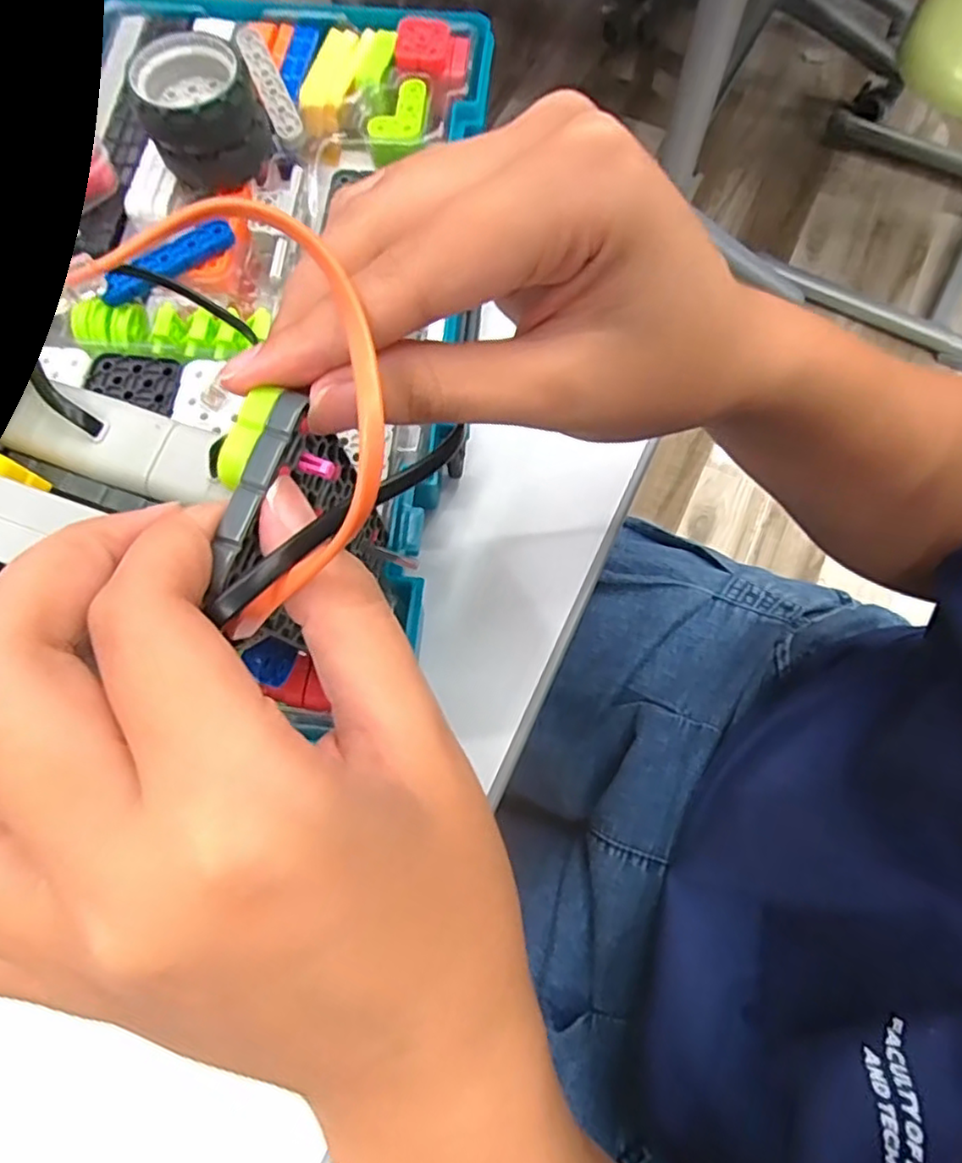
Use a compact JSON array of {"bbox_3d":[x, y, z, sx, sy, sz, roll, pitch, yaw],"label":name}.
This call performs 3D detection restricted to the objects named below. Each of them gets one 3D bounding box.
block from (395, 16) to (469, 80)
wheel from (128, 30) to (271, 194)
[{"bbox_3d":[-0.024,-0.259,0.314,0.034,0.011,0.024,3,71,3],"label":"block"},{"bbox_3d":[-0.117,-0.198,0.276,0.045,0.038,0.045,-1,71,2],"label":"wheel"}]

